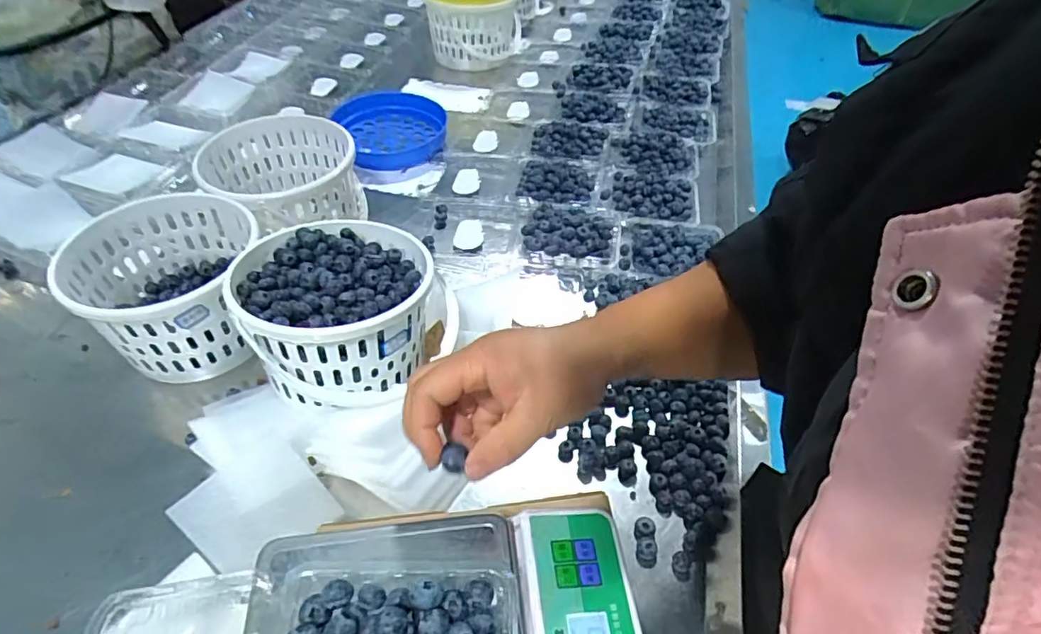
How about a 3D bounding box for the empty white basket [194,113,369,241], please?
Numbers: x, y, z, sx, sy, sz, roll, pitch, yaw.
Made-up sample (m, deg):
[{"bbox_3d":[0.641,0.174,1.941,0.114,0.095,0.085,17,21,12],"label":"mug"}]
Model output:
[{"bbox_3d":[-0.288,-0.166,0.704,0.171,0.105,0.186,-23,53,-19],"label":"empty white basket"}]

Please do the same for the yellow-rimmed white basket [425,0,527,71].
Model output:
[{"bbox_3d":[-0.087,-0.575,1.087,0.192,0.148,0.217,-2,48,-3],"label":"yellow-rimmed white basket"}]

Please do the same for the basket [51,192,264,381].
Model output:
[{"bbox_3d":[-0.350,-0.035,0.578,0.176,0.102,0.172,-10,50,-9],"label":"basket"}]

